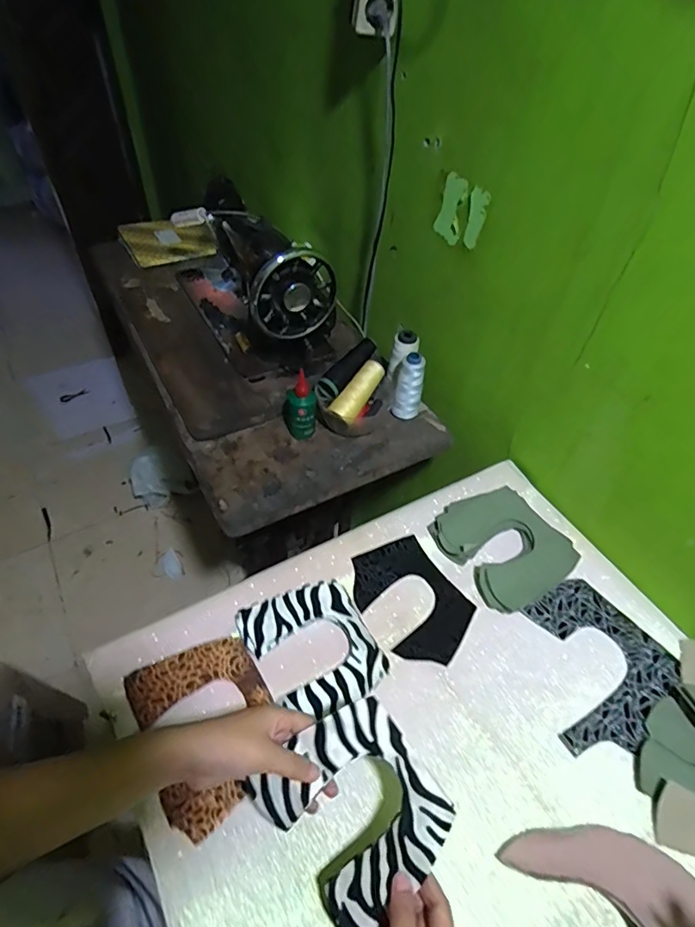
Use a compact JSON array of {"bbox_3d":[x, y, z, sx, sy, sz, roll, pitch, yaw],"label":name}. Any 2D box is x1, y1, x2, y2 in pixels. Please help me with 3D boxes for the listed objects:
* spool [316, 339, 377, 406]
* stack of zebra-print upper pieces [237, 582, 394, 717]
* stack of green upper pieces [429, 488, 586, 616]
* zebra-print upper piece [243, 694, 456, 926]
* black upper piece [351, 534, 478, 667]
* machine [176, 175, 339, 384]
[{"bbox_3d":[-0.001,-0.150,0.790,0.033,0.035,0.134,32,70,22],"label":"spool"},{"bbox_3d":[-0.038,0.204,0.563,0.125,0.019,0.144,-24,55,-23],"label":"stack of zebra-print upper pieces"},{"bbox_3d":[0.203,0.104,0.654,0.137,0.029,0.153,-27,56,-25],"label":"stack of green upper pieces"},{"bbox_3d":[0.008,0.283,0.414,0.131,0.016,0.135,-43,75,-13],"label":"zebra-print upper piece"},{"bbox_3d":[0.078,0.166,0.617,0.112,0.007,0.155,-30,62,-23],"label":"black upper piece"},{"bbox_3d":[-0.172,-0.341,0.879,0.194,0.208,0.373,-19,53,-20],"label":"machine"}]

